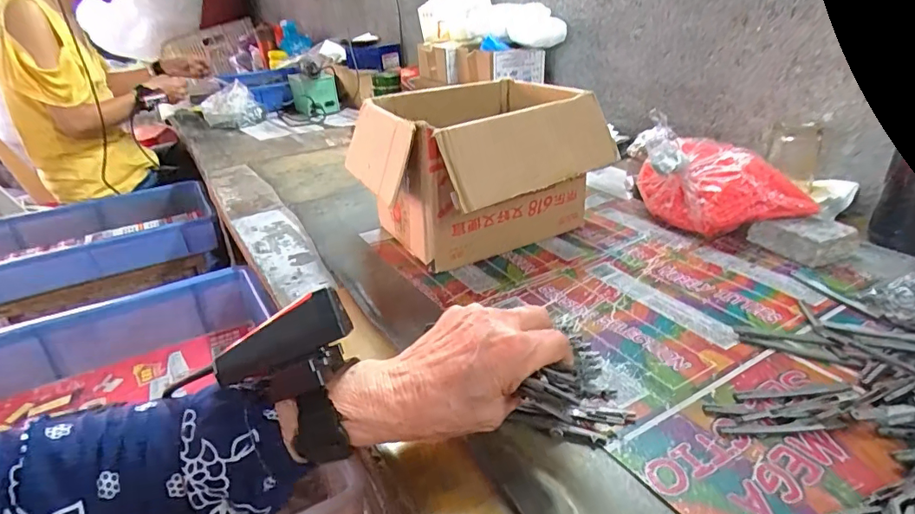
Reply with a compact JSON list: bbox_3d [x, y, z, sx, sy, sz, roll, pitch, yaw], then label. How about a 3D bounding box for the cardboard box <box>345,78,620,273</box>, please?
[{"bbox_3d":[0.021,-0.094,0.540,0.243,0.151,0.216,-19,32,-27],"label":"cardboard box"}]

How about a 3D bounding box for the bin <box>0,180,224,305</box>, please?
[{"bbox_3d":[-0.736,-0.035,0.972,0.453,0.080,0.313,-18,31,-26],"label":"bin"}]

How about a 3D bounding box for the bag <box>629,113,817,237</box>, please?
[{"bbox_3d":[0.293,-0.087,0.547,0.181,0.114,0.098,22,37,39],"label":"bag"}]

